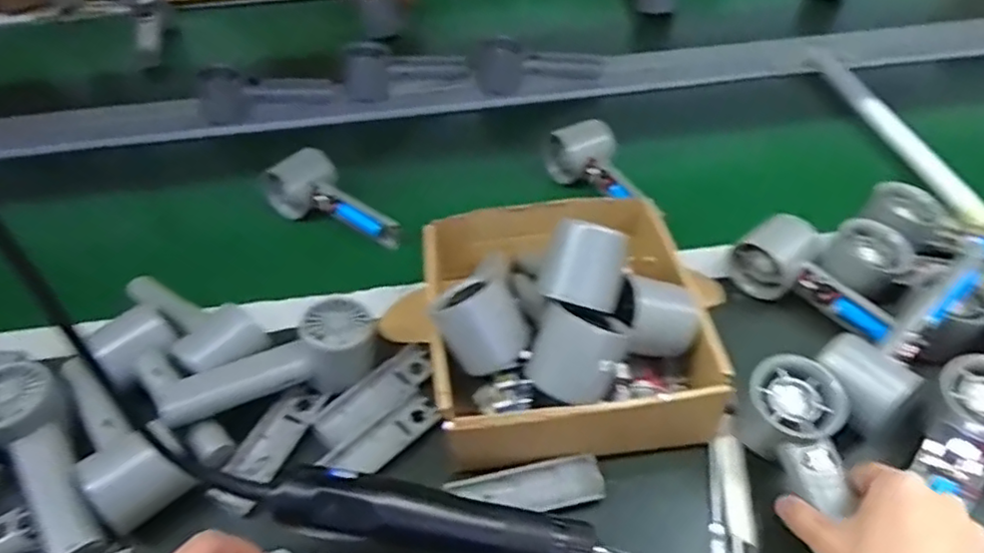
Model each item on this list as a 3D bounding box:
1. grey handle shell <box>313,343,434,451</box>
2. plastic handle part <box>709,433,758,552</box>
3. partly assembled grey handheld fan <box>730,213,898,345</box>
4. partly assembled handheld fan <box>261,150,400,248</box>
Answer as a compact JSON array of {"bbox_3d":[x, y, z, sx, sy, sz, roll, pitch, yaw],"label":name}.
[{"bbox_3d":[-0.089,0.094,0.505,0.104,0.012,0.034,-36,54,-26],"label":"grey handle shell"},{"bbox_3d":[0.166,0.155,0.445,0.030,0.014,0.092,6,47,9],"label":"plastic handle part"},{"bbox_3d":[0.273,0.007,0.541,0.141,0.053,0.060,37,58,16],"label":"partly assembled grey handheld fan"},{"bbox_3d":[-0.161,-0.076,0.661,0.146,0.050,0.080,30,54,12],"label":"partly assembled handheld fan"}]

